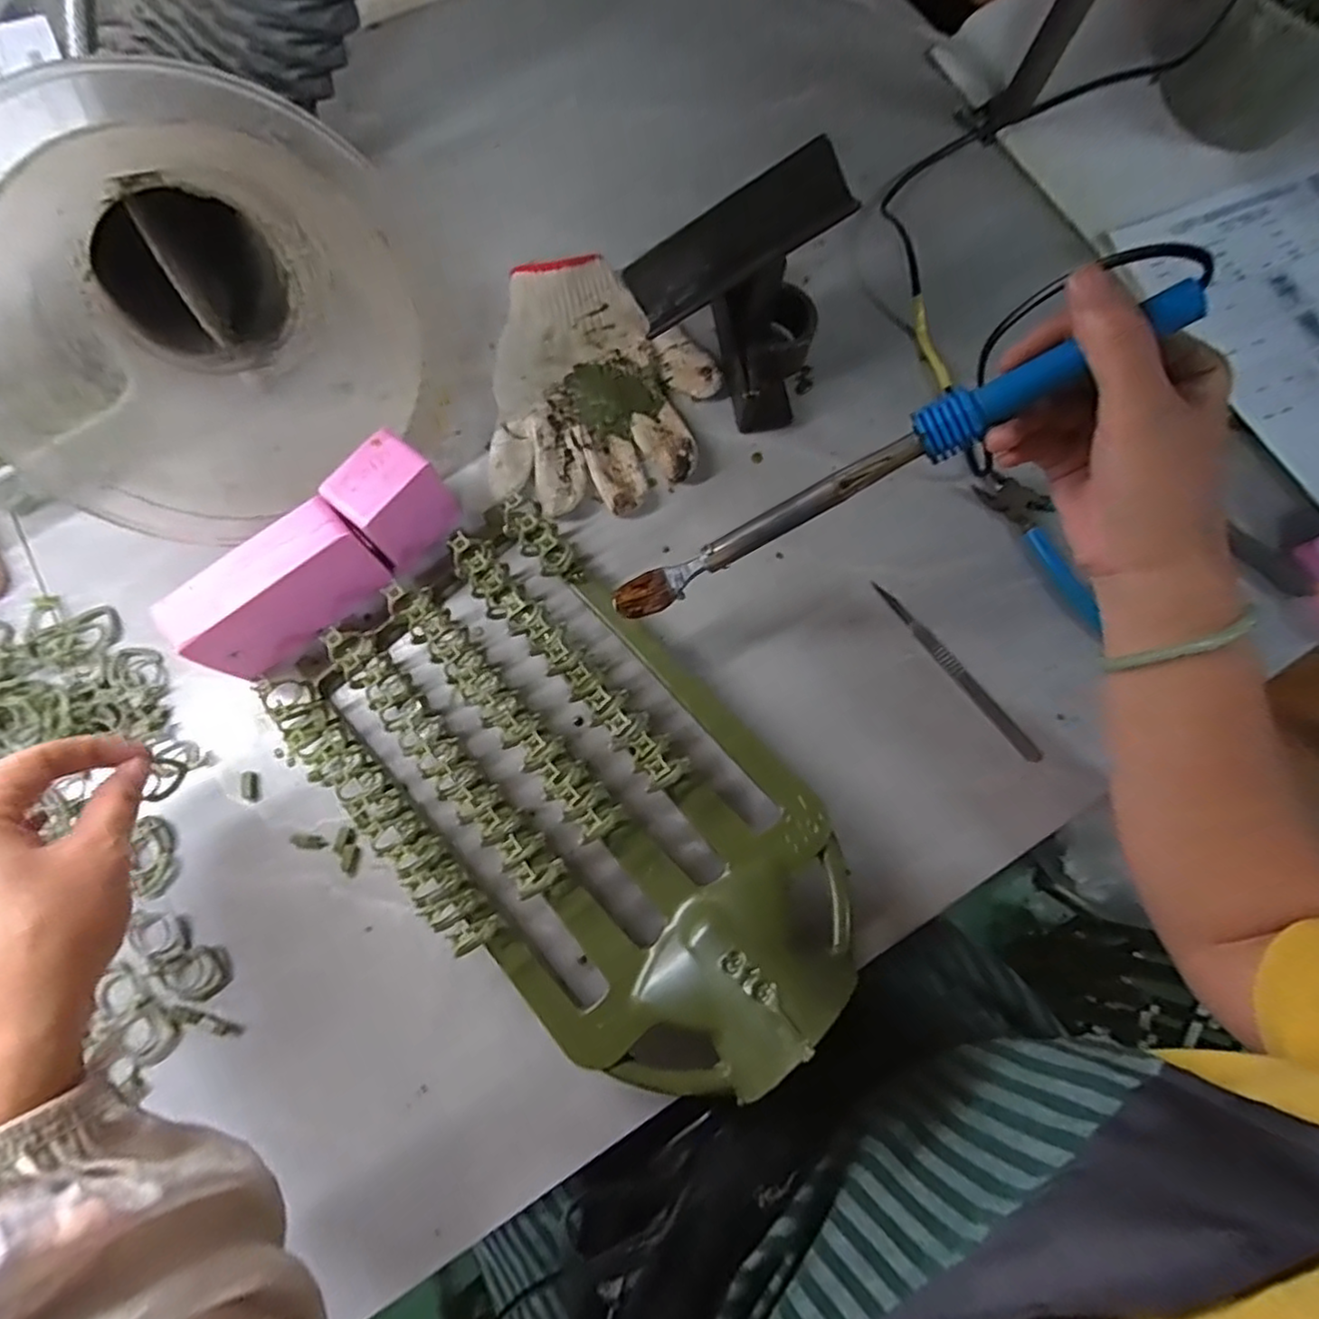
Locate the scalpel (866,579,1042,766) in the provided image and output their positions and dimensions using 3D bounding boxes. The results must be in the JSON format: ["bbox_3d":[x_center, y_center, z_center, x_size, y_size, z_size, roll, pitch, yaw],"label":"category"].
[{"bbox_3d":[0.186,0.007,0.417,0.012,0.006,0.141,-37,80,-10],"label":"scalpel"}]

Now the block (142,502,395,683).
[{"bbox_3d":[-0.216,-0.037,0.385,0.104,0.070,0.036,-38,80,-11],"label":"block"}]

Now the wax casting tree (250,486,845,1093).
[{"bbox_3d":[-0.052,0.069,0.360,0.196,0.068,0.330,-40,81,-11],"label":"wax casting tree"}]

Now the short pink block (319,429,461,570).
[{"bbox_3d":[-0.159,-0.095,0.402,0.034,0.070,0.055,39,78,8],"label":"short pink block"}]

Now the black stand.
[{"bbox_3d":[0.049,-0.219,0.417,0.125,0.119,0.095,-10,76,-5],"label":"black stand"}]

